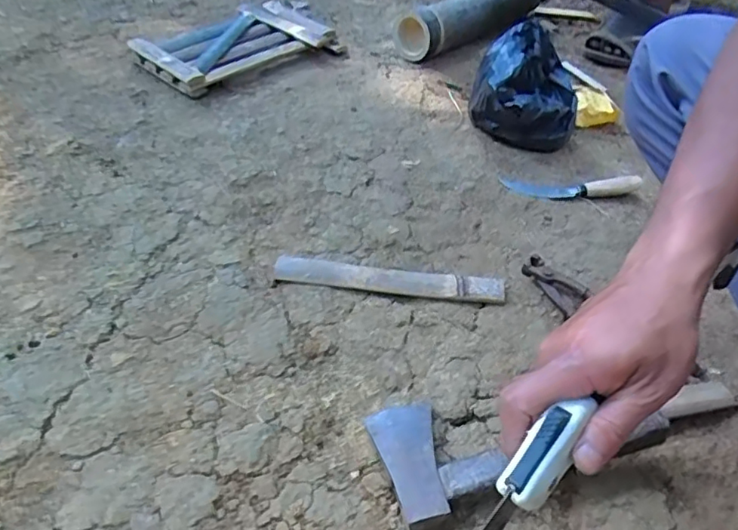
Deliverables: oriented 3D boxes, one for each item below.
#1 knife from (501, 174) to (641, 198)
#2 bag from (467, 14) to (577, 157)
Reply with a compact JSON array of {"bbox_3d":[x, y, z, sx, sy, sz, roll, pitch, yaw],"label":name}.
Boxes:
[{"bbox_3d":[0.301,-0.118,0.837,0.201,0.013,0.043,-1,45,-3],"label":"knife"},{"bbox_3d":[0.251,-0.274,0.905,0.163,0.135,0.182,13,46,10],"label":"bag"}]

